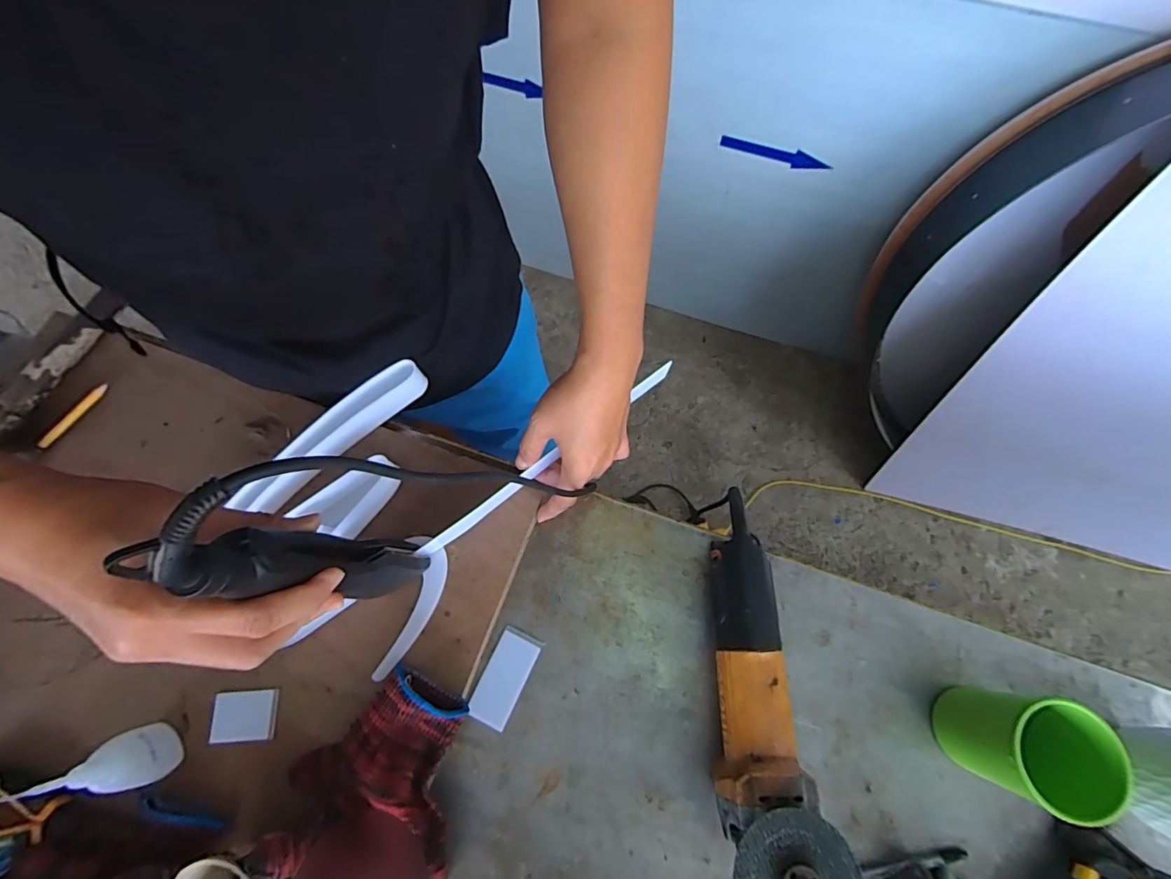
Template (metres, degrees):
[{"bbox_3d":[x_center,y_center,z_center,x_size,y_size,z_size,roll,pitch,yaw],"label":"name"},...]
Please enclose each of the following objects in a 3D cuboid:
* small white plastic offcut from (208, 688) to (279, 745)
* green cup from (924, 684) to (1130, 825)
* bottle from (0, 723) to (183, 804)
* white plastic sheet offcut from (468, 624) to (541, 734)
[{"bbox_3d":[-0.299,0.242,0.434,0.054,0.005,0.041,-4,70,-1],"label":"small white plastic offcut"},{"bbox_3d":[0.338,0.238,0.396,0.069,0.112,0.072,0,70,0],"label":"green cup"},{"bbox_3d":[-0.362,0.244,0.366,0.032,0.138,0.044,-17,72,-5],"label":"bottle"},{"bbox_3d":[-0.075,0.219,0.460,0.038,0.005,0.081,25,72,9],"label":"white plastic sheet offcut"}]

